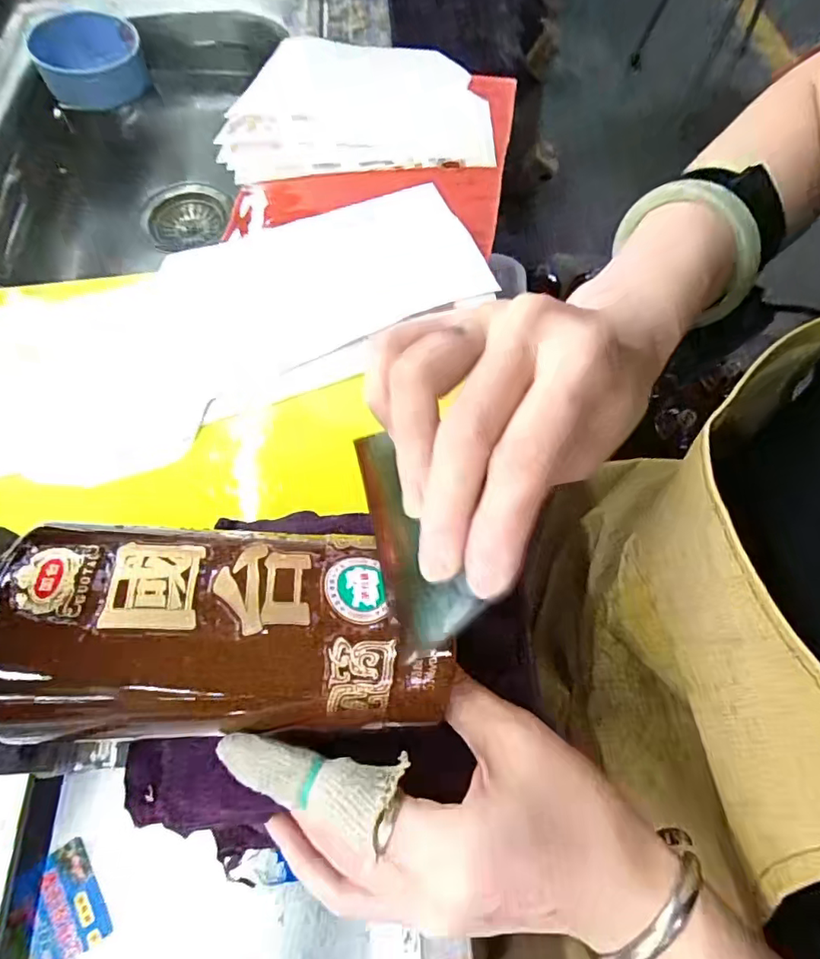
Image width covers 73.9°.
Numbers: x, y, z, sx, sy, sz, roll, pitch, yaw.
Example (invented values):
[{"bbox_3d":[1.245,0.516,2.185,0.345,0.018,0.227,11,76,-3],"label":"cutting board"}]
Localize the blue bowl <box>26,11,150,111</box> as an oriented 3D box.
[{"bbox_3d":[-0.348,-0.465,0.597,0.105,0.049,0.101,-18,65,-7],"label":"blue bowl"}]

